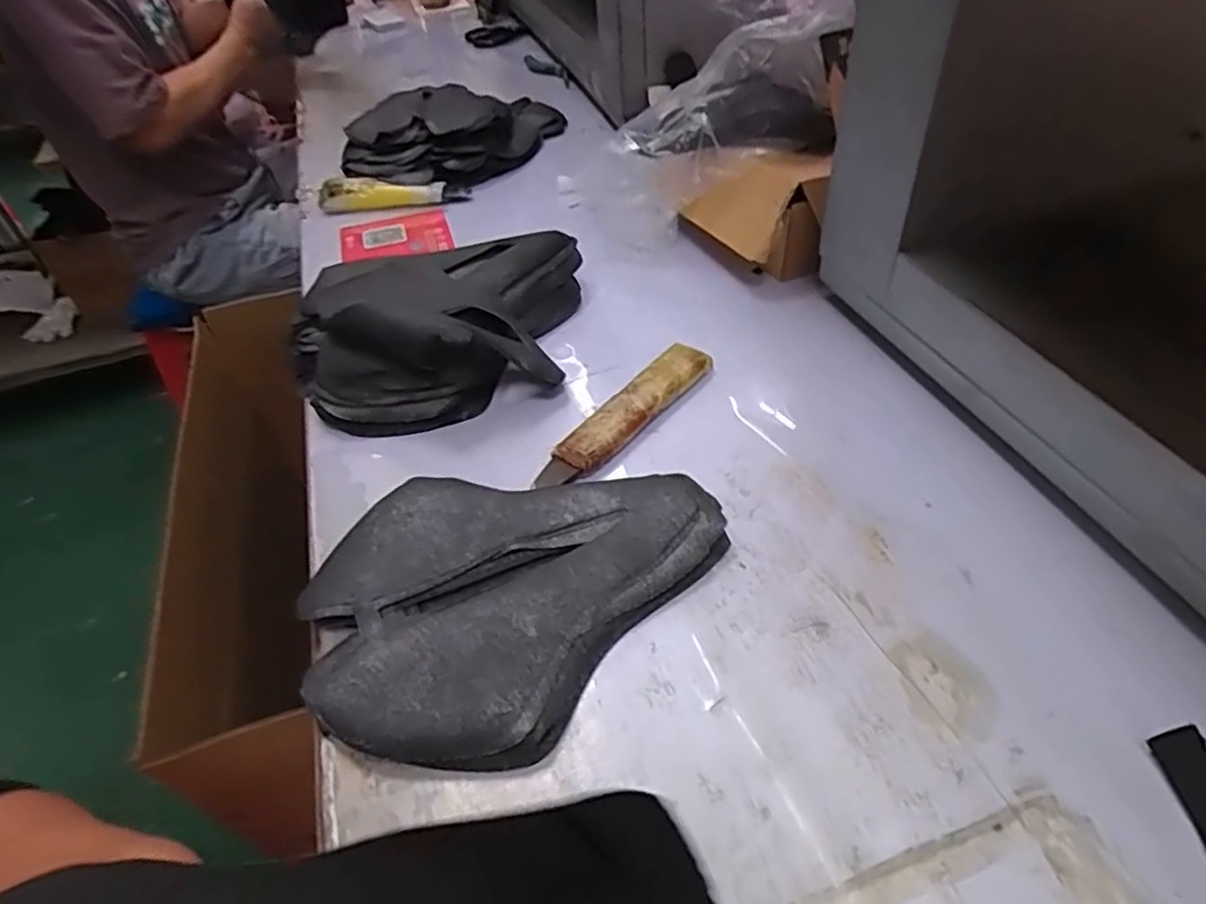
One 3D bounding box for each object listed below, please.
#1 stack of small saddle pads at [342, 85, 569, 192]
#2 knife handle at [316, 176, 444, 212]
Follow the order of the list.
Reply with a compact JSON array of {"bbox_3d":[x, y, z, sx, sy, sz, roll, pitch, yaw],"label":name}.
[{"bbox_3d":[-0.200,-0.430,0.911,0.268,0.057,0.273,1,45,7],"label":"stack of small saddle pads"},{"bbox_3d":[-0.264,-0.309,0.814,0.146,0.035,0.022,-7,45,-1],"label":"knife handle"}]

